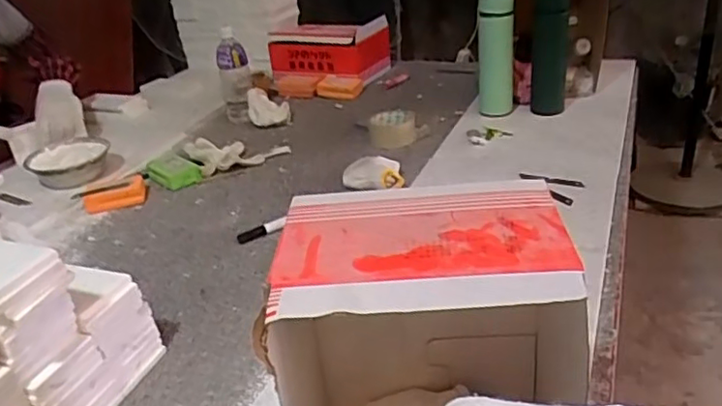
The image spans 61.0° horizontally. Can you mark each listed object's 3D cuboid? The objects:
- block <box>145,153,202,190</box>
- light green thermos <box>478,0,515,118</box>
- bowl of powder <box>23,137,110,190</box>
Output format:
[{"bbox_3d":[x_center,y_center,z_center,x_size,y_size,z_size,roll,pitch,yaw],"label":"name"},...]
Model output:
[{"bbox_3d":[-0.347,-0.058,1.130,0.070,0.030,0.116,-30,35,-36],"label":"block"},{"bbox_3d":[0.263,-0.296,1.188,0.068,0.230,0.069,-1,30,10],"label":"light green thermos"},{"bbox_3d":[-0.547,-0.070,1.160,0.145,0.060,0.133,-21,31,-25],"label":"bowl of powder"}]

